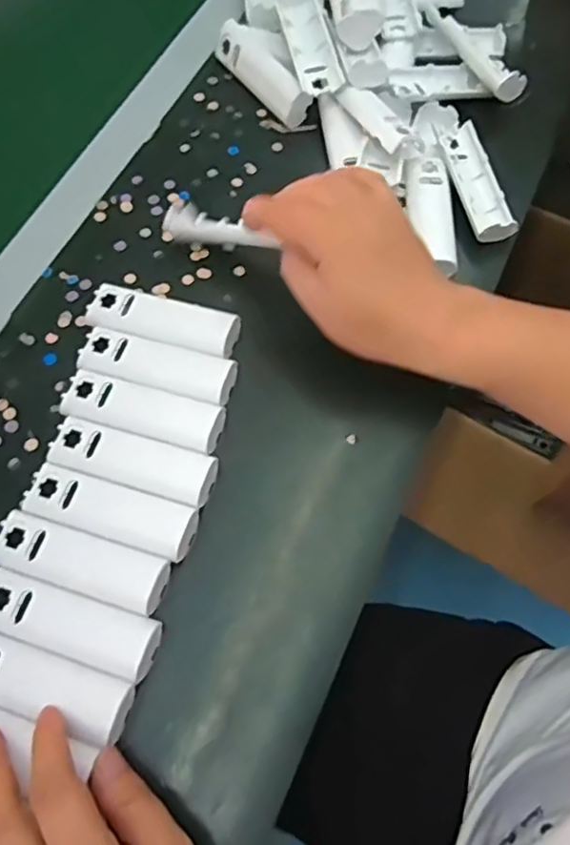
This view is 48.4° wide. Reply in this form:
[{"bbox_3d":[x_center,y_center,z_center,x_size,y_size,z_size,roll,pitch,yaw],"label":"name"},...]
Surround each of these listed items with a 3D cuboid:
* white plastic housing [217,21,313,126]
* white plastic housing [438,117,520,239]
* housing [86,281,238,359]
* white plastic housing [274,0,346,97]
[{"bbox_3d":[-0.020,-0.286,0.522,0.023,0.033,0.111,-32,70,-14],"label":"white plastic housing"},{"bbox_3d":[0.144,-0.182,0.482,0.034,0.012,0.104,-13,67,-6],"label":"white plastic housing"},{"bbox_3d":[-0.084,-0.069,0.433,0.104,0.016,0.032,16,67,7],"label":"housing"},{"bbox_3d":[0.019,-0.308,0.515,0.033,0.027,0.115,-12,67,-6],"label":"white plastic housing"}]

